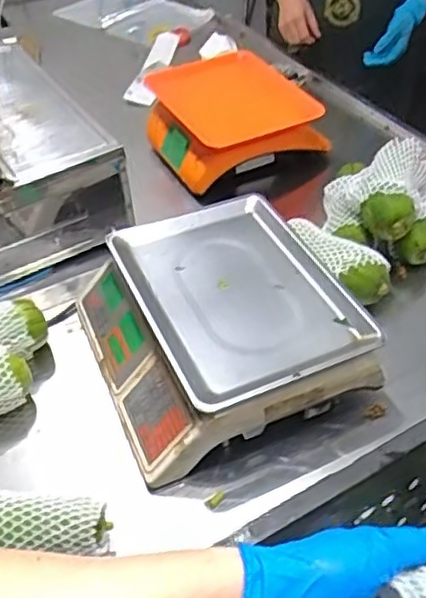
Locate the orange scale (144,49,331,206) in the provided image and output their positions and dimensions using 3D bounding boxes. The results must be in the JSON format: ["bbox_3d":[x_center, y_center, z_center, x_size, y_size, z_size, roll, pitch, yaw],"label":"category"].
[{"bbox_3d":[0.026,-0.329,1.225,0.275,0.138,0.295,-25,49,-22],"label":"orange scale"}]

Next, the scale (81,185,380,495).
[{"bbox_3d":[0.002,0.025,0.855,0.310,0.096,0.339,-17,47,-15],"label":"scale"}]

